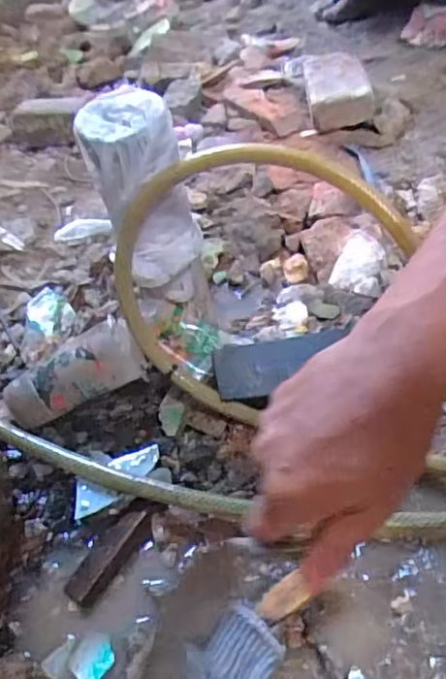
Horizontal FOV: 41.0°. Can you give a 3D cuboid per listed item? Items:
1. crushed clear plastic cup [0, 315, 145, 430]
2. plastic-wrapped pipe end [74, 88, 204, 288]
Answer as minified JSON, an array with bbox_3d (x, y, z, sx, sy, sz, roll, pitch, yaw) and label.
[{"bbox_3d":[-0.172,0.041,0.691,0.167,0.051,0.055,-28,48,3],"label":"crushed clear plastic cup"},{"bbox_3d":[-0.087,-0.166,0.655,0.106,0.183,0.091,-19,47,-11],"label":"plastic-wrapped pipe end"}]

